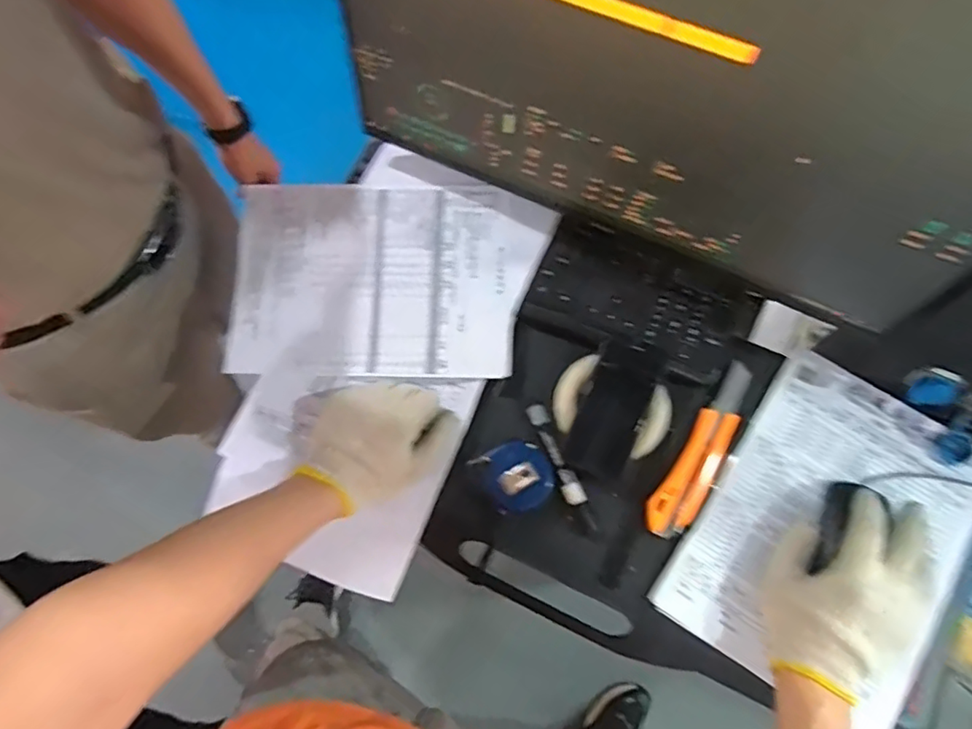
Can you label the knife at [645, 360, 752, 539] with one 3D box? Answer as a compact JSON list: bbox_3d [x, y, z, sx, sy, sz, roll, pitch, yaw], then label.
[{"bbox_3d":[0.213,0.083,0.560,0.041,0.010,0.184,33,76,10],"label":"knife"}]

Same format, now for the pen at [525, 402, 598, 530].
[{"bbox_3d":[0.073,0.099,0.565,0.020,0.025,0.129,-24,74,-6],"label":"pen"}]

